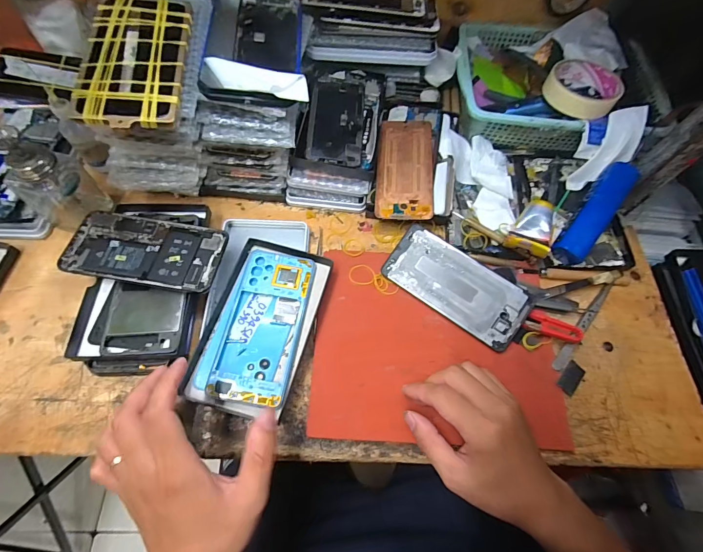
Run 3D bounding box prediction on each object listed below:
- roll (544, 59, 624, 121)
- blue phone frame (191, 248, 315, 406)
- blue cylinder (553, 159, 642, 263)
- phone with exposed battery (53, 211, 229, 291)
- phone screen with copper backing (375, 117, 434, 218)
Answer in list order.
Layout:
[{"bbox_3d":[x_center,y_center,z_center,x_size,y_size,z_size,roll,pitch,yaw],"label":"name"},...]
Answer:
[{"bbox_3d":[0.296,-0.240,0.463,0.086,0.025,0.086,1,65,-3],"label":"roll"},{"bbox_3d":[-0.092,0.046,0.365,0.082,0.009,0.156,12,65,2],"label":"blue phone frame"},{"bbox_3d":[0.292,-0.075,0.430,0.034,0.029,0.133,34,90,12],"label":"blue cylinder"},{"bbox_3d":[-0.214,-0.028,0.380,0.154,0.006,0.077,10,62,0],"label":"phone with exposed battery"},{"bbox_3d":[0.067,-0.137,0.447,0.067,0.009,0.150,6,65,-1],"label":"phone screen with copper backing"}]

